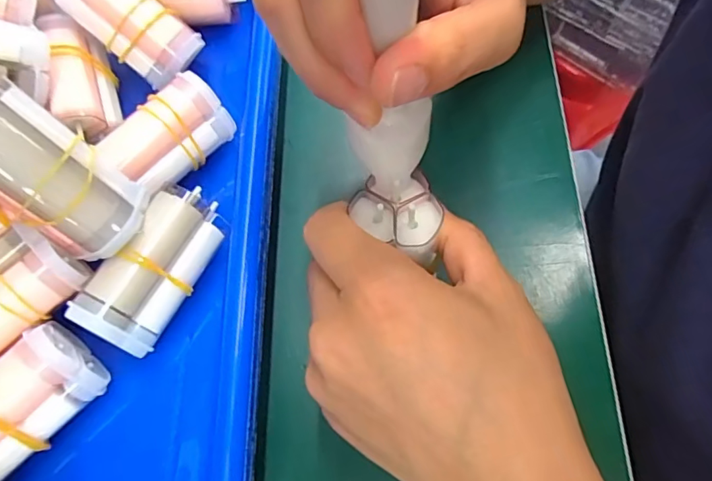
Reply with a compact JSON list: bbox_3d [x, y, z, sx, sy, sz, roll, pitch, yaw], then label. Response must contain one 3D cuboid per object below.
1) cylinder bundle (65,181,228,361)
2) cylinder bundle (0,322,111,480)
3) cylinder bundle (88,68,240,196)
[{"bbox_3d":[-0.081,0.010,0.206,0.033,0.018,0.065,41,65,-26],"label":"cylinder bundle"},{"bbox_3d":[-0.125,0.063,0.182,0.064,0.033,0.017,-48,36,-15],"label":"cylinder bundle"},{"bbox_3d":[-0.084,-0.048,0.229,0.053,0.024,0.031,-42,71,-14],"label":"cylinder bundle"}]

